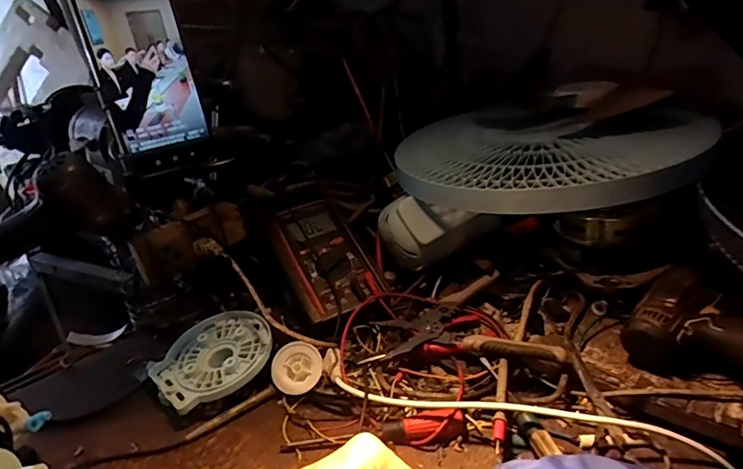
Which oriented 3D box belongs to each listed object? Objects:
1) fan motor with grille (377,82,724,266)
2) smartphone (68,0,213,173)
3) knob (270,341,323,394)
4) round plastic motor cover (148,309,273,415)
[{"bbox_3d":[0.227,-0.083,0.672,0.387,0.160,0.331,6,27,23],"label":"fan motor with grille"},{"bbox_3d":[-0.183,-0.136,0.399,0.076,0.156,0.007,-25,20,-37],"label":"smartphone"},{"bbox_3d":[-0.079,0.141,0.523,0.051,0.007,0.053,1,64,-1],"label":"knob"},{"bbox_3d":[-0.171,0.129,0.538,0.121,0.012,0.115,-36,40,-29],"label":"round plastic motor cover"}]

